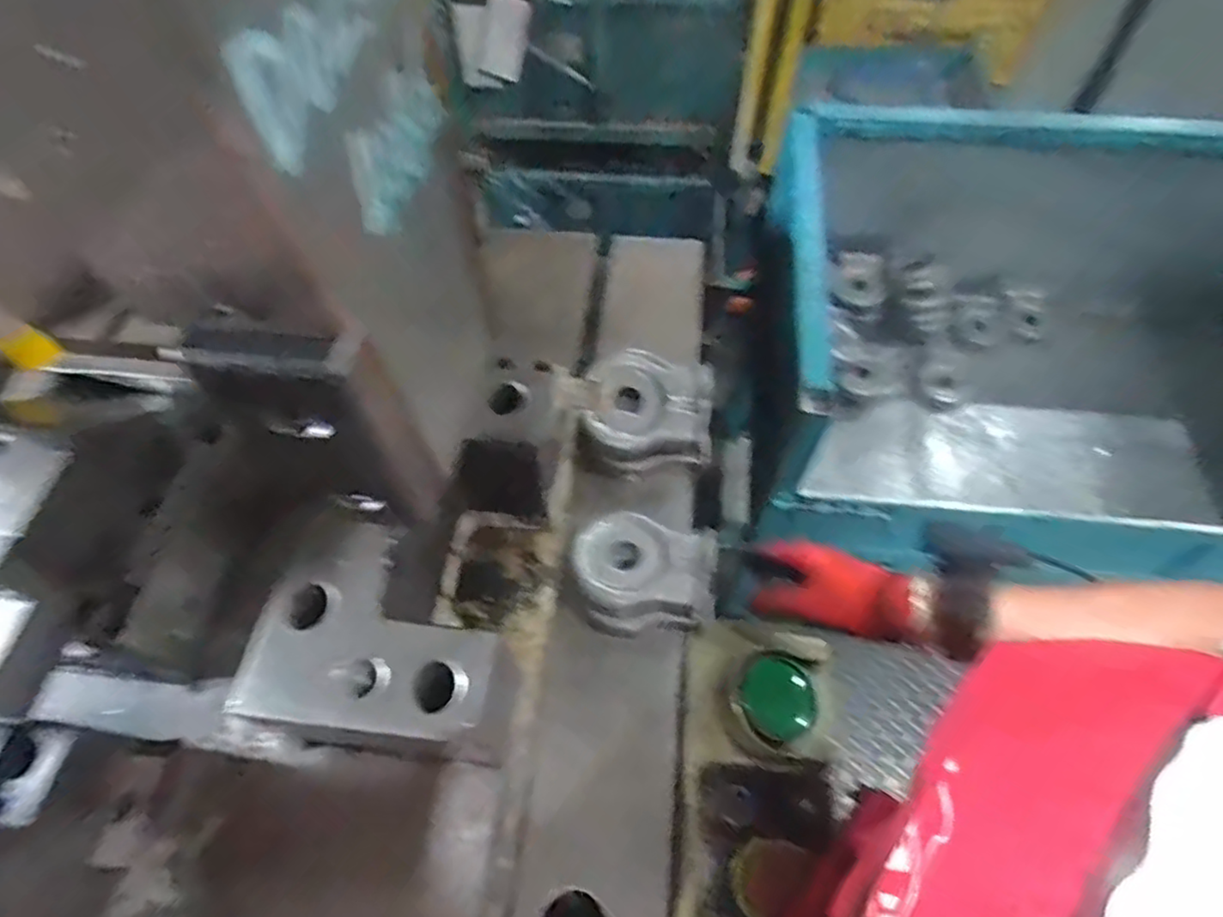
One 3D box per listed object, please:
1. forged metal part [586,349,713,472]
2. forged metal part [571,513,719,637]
[{"bbox_3d":[0.038,-0.044,0.657,0.120,0.075,0.113,1,59,2],"label":"forged metal part"},{"bbox_3d":[0.030,0.107,0.598,0.125,0.046,0.105,5,59,5],"label":"forged metal part"}]

